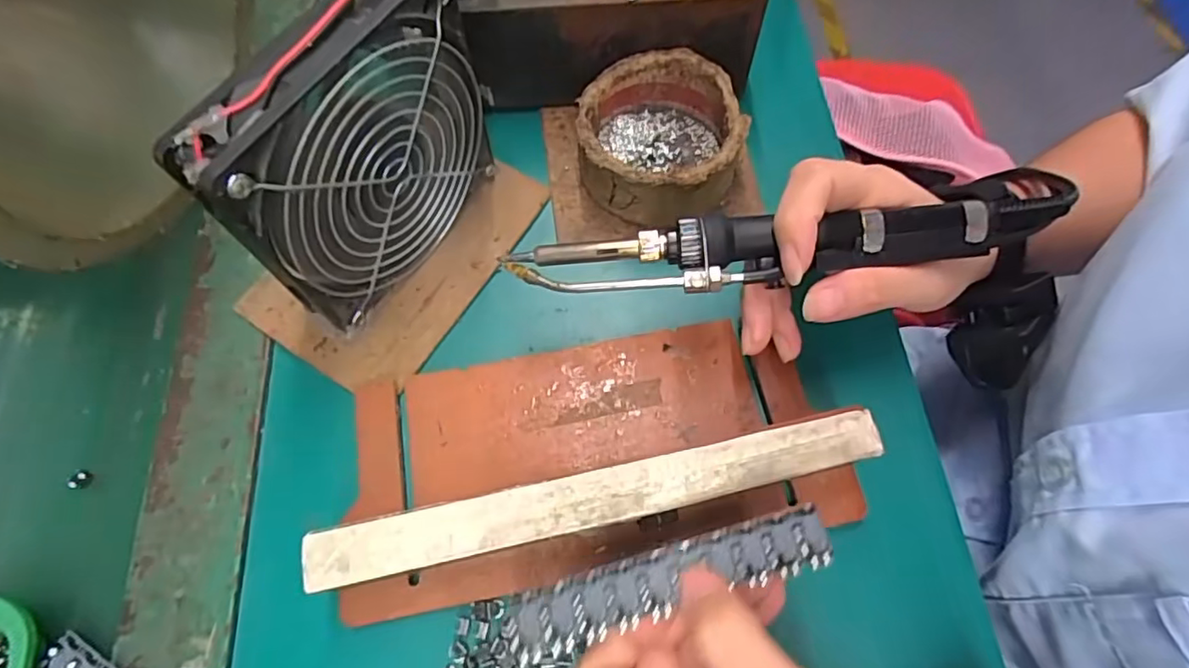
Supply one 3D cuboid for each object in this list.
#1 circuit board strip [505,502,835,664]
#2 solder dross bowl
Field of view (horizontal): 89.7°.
[{"bbox_3d":[0.025,0.081,0.196,0.107,0.004,0.020,-16,68,-5],"label":"circuit board strip"},{"bbox_3d":[0.033,-0.100,0.310,0.081,0.040,0.082,0,67,1],"label":"solder dross bowl"}]

